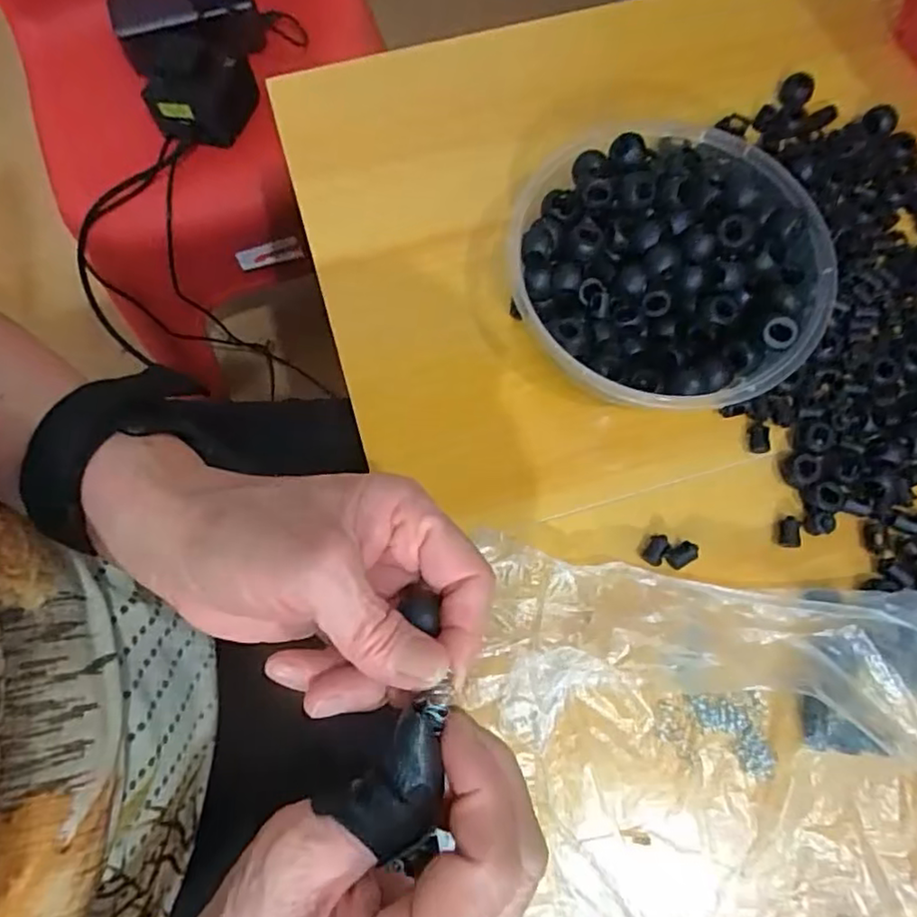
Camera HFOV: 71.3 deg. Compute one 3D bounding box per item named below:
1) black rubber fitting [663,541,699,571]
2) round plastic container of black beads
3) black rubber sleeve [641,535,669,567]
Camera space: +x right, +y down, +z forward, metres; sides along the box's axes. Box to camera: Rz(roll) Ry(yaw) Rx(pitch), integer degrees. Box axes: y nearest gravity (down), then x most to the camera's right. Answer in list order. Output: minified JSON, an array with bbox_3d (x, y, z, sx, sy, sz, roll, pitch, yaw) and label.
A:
[{"bbox_3d":[0.106,0.046,0.303,0.016,0.009,0.010,-26,77,-8],"label":"black rubber fitting"},{"bbox_3d":[0.096,-0.083,0.309,0.143,0.061,0.136,-1,74,-1],"label":"round plastic container of black beads"},{"bbox_3d":[0.093,0.044,0.304,0.009,0.009,0.014,20,76,4],"label":"black rubber sleeve"}]

